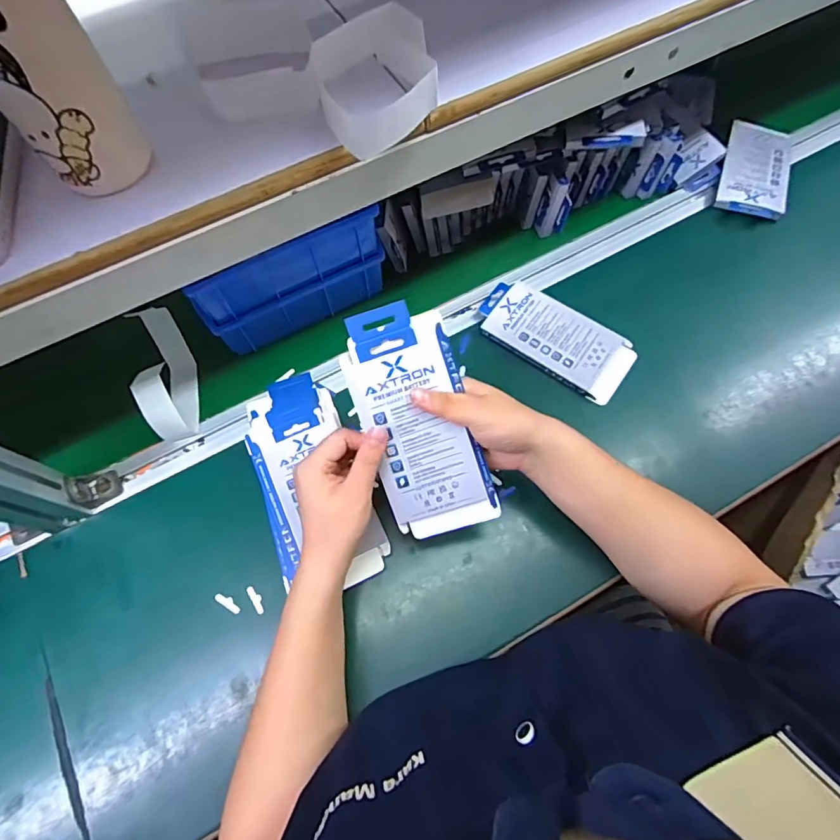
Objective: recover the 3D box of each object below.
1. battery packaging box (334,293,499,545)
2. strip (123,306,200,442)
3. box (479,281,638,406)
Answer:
[{"bbox_3d":[-0.001,0.003,0.392,0.083,0.013,0.186,-18,98,0],"label":"battery packaging box"},{"bbox_3d":[-0.265,-0.041,0.507,0.044,0.073,0.122,-12,67,-3],"label":"strip"},{"bbox_3d":[0.146,-0.090,0.535,0.166,0.016,0.079,34,72,16],"label":"box"}]

